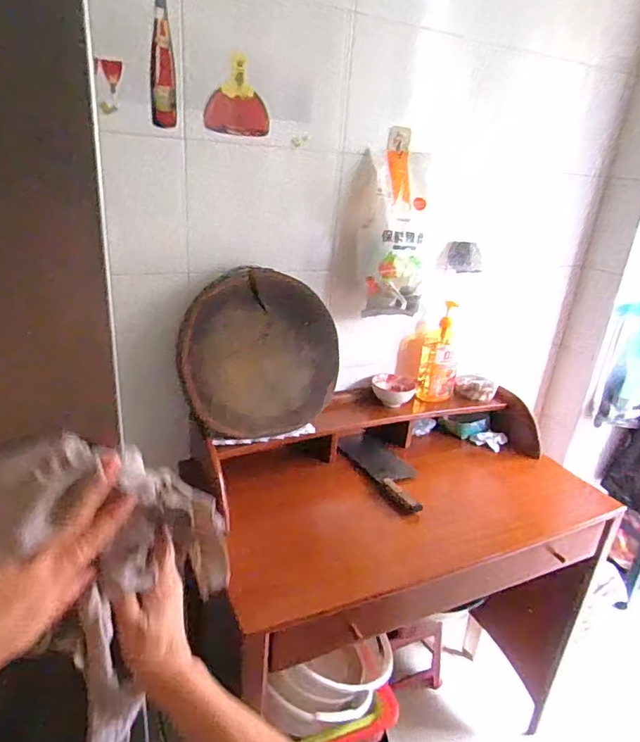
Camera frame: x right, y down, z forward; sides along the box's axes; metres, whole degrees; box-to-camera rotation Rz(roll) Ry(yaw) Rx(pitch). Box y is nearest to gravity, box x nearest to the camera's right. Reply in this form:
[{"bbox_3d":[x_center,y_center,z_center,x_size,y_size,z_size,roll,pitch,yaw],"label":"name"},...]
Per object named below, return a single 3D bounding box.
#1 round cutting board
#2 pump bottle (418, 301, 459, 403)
[{"bbox_3d":[-0.123,-0.036,1.055,0.326,0.342,0.040,-14,17,-19],"label":"round cutting board"},{"bbox_3d":[0.312,-0.044,1.309,0.096,0.242,0.100,11,24,13],"label":"pump bottle"}]

